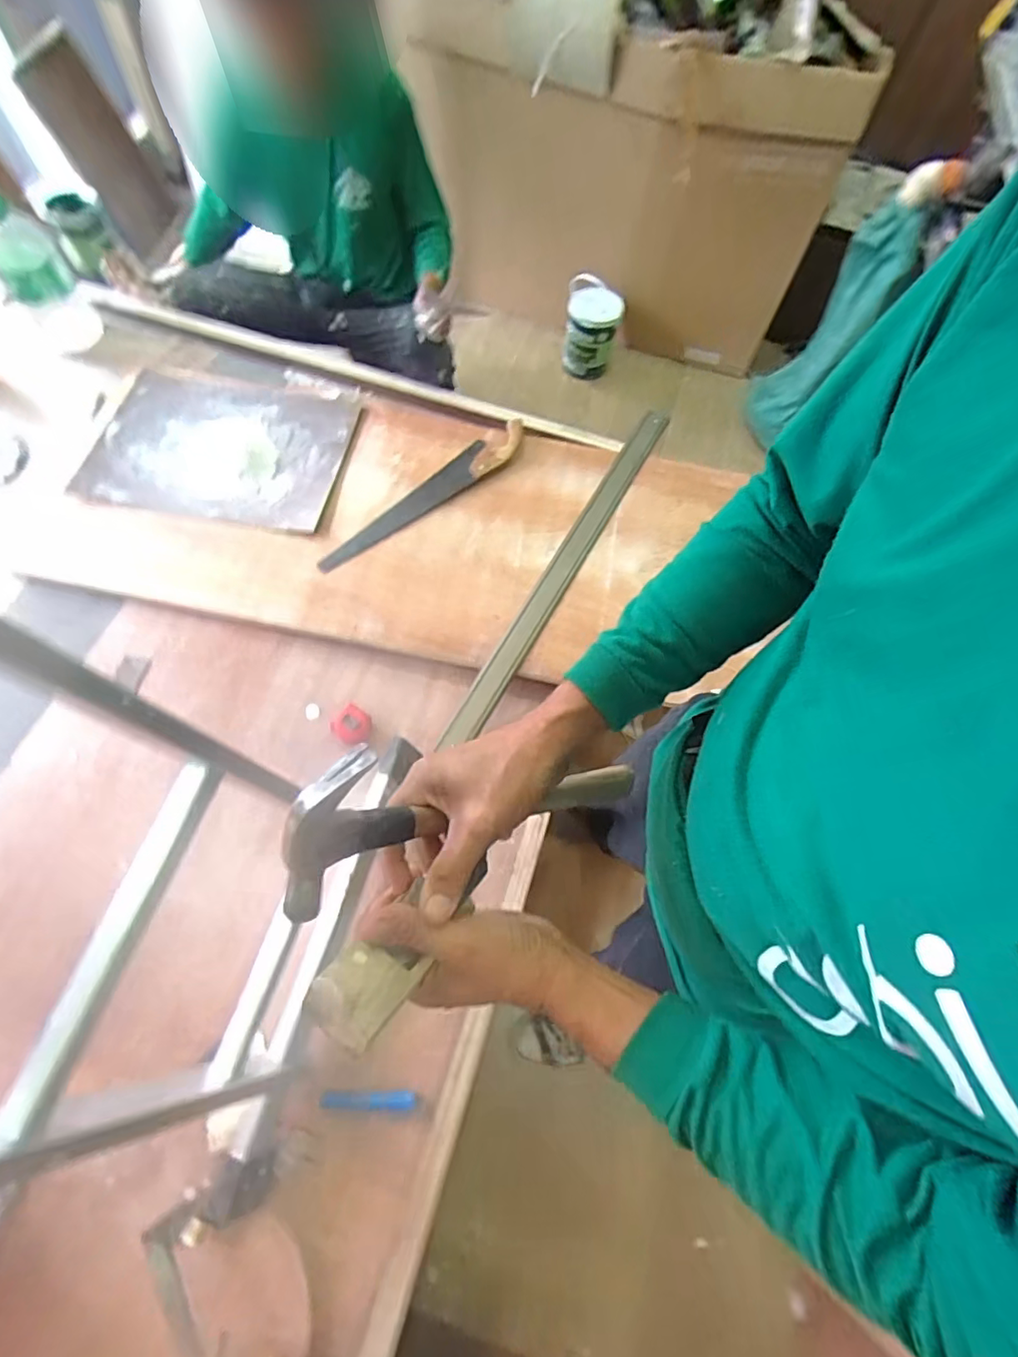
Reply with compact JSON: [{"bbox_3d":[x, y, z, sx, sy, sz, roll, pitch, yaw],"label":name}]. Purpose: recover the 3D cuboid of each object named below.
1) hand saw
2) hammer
[{"bbox_3d":[-0.173,-0.408,1.209,0.572,0.030,0.092,-42,75,-19],"label":"hand saw"},{"bbox_3d":[-0.009,0.075,0.416,0.307,0.106,0.023,-11,26,-36],"label":"hammer"}]

